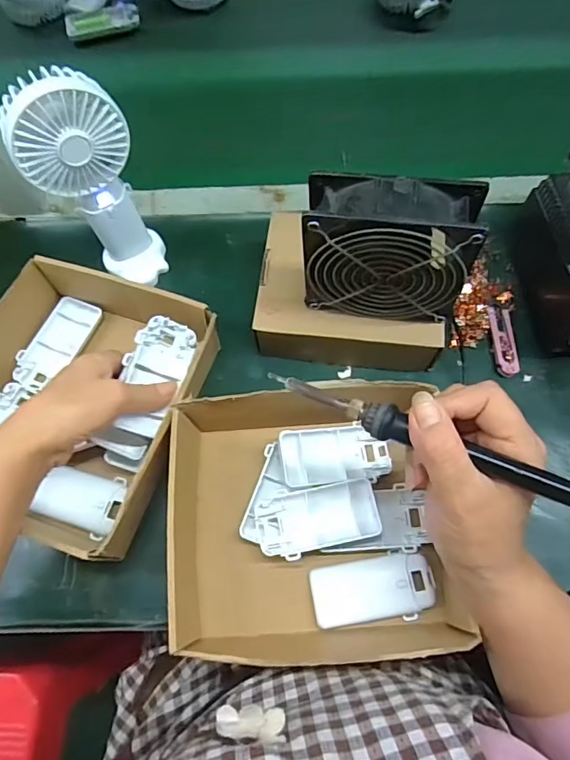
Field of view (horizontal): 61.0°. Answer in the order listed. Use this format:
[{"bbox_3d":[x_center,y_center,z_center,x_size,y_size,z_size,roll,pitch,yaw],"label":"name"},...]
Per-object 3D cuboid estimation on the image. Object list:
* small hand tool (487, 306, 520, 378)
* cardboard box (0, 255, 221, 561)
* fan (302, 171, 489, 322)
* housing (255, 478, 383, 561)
[{"bbox_3d":[0.207,-0.038,0.456,0.022,0.006,0.073,1,70,2],"label":"small hand tool"},{"bbox_3d":[-0.176,0.014,0.416,0.186,0.081,0.206,19,71,9],"label":"cardboard box"},{"bbox_3d":[0.076,-0.095,0.367,0.123,0.114,0.047,8,70,5],"label":"fan"},{"bbox_3d":[0.026,0.110,0.386,0.094,0.017,0.047,-14,70,-3],"label":"housing"}]

